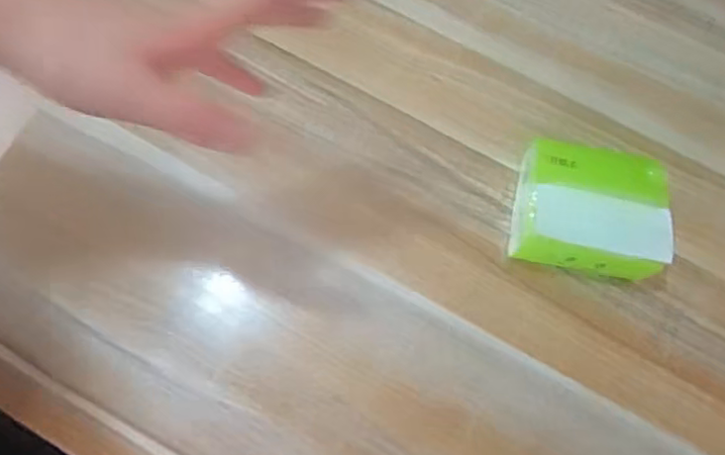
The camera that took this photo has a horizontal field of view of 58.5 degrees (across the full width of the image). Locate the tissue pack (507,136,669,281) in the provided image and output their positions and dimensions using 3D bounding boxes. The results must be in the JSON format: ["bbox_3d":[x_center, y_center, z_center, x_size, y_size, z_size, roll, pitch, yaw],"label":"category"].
[{"bbox_3d":[0.166,-0.012,0.485,0.109,0.056,0.088,7,76,2],"label":"tissue pack"}]

